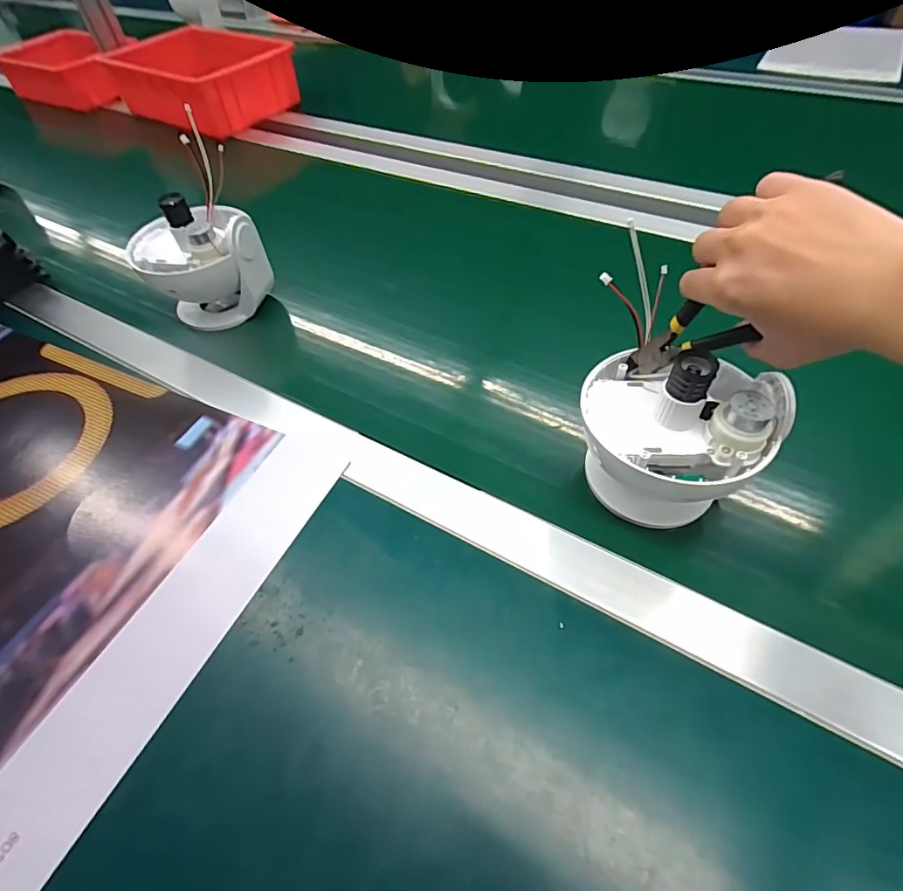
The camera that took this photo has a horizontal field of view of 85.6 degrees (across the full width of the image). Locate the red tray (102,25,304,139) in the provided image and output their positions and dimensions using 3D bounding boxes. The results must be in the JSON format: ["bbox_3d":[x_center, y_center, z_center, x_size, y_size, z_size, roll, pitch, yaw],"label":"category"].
[{"bbox_3d":[-0.438,-0.646,0.864,0.286,0.090,0.209,32,62,26],"label":"red tray"}]

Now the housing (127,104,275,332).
[{"bbox_3d":[-0.255,-0.193,0.495,0.110,0.124,0.120,-29,55,-16],"label":"housing"}]

